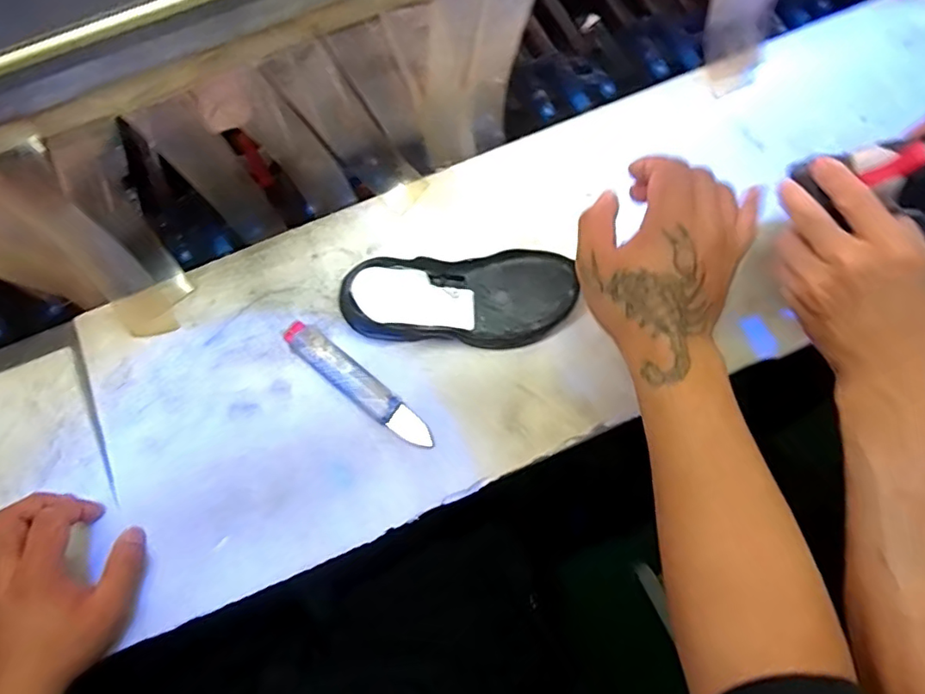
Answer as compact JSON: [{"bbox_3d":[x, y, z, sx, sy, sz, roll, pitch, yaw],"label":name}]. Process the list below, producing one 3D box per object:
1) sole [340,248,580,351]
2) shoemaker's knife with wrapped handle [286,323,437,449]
[{"bbox_3d":[-0.001,-0.040,0.512,0.199,0.032,0.084,-5,74,0],"label":"sole"},{"bbox_3d":[-0.091,0.033,0.503,0.160,0.014,0.028,37,79,11],"label":"shoemaker's knife with wrapped handle"}]

